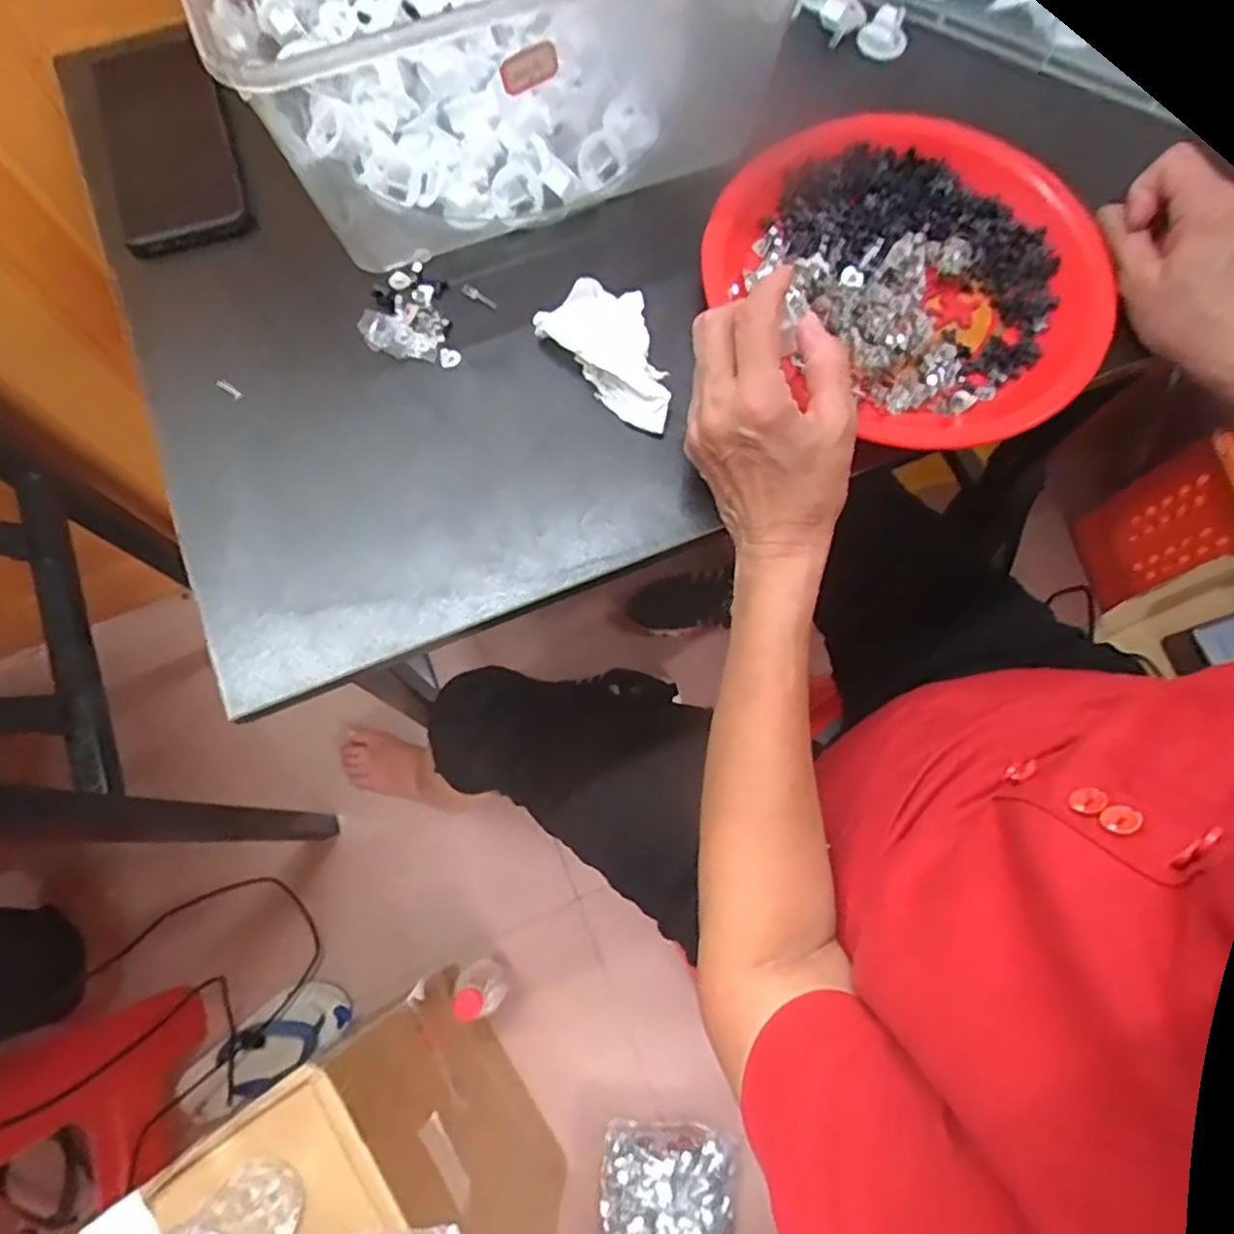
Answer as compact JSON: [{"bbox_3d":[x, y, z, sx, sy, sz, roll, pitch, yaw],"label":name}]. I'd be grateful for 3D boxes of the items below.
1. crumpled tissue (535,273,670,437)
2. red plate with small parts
[{"bbox_3d":[0.002,-0.163,0.418,0.062,0.020,0.108,-43,78,-12],"label":"crumpled tissue"},{"bbox_3d":[0.168,-0.200,0.412,0.220,0.036,0.202,0,73,-1],"label":"red plate with small parts"}]

